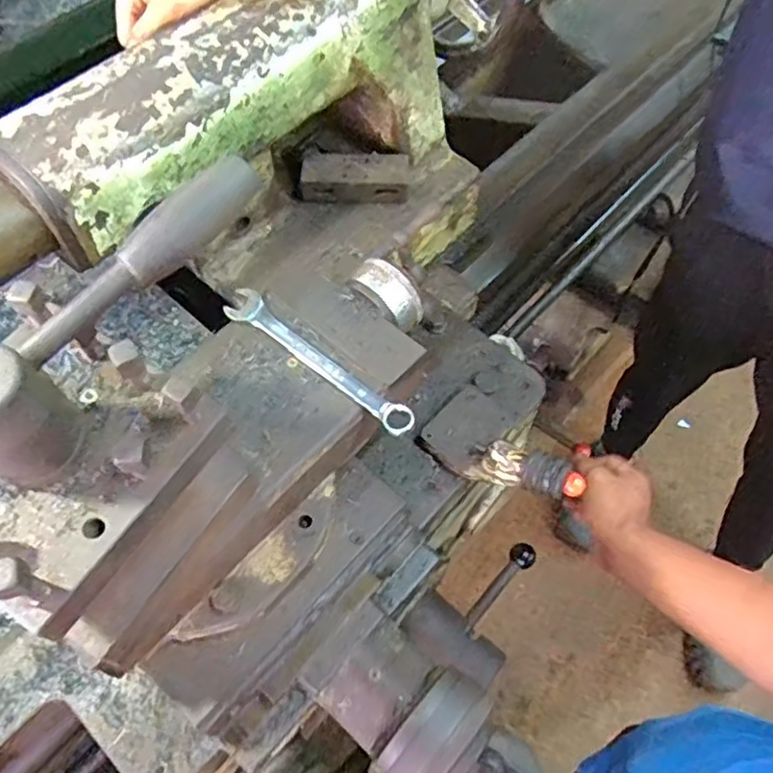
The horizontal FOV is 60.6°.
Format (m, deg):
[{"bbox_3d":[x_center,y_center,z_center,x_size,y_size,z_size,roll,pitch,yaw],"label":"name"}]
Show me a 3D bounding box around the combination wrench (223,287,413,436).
[{"bbox_3d":[-0.053,-0.019,0.505,0.179,0.008,0.027,37,67,18],"label":"combination wrench"}]

